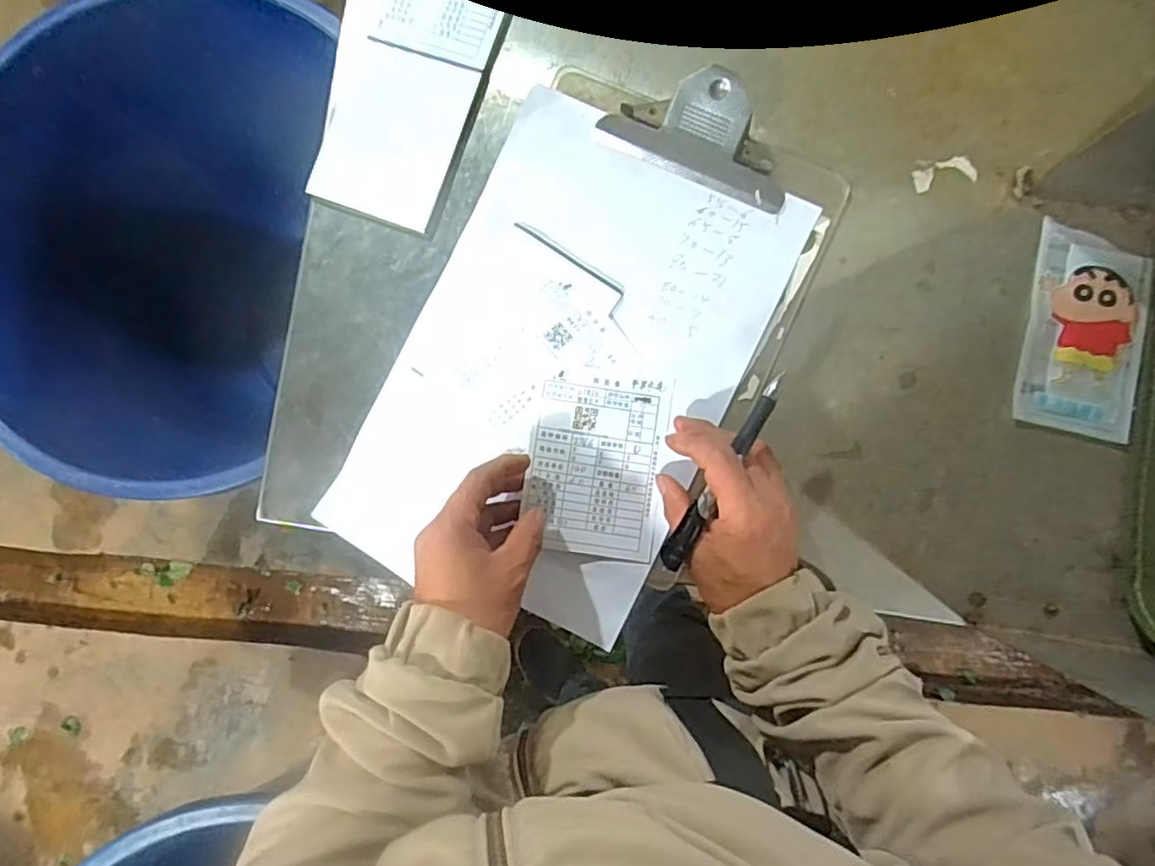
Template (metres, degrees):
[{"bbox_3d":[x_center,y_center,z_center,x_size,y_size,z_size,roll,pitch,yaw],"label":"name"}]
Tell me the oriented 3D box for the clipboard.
[{"bbox_3d":[0.011,-0.061,0.442,0.240,0.028,0.368,24,87,4],"label":"clipboard"}]

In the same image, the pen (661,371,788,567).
[{"bbox_3d":[0.090,0.024,0.396,0.014,0.008,0.135,30,95,4],"label":"pen"}]

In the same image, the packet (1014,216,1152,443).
[{"bbox_3d":[0.348,-0.069,0.439,0.078,0.005,0.138,11,86,3],"label":"packet"}]

